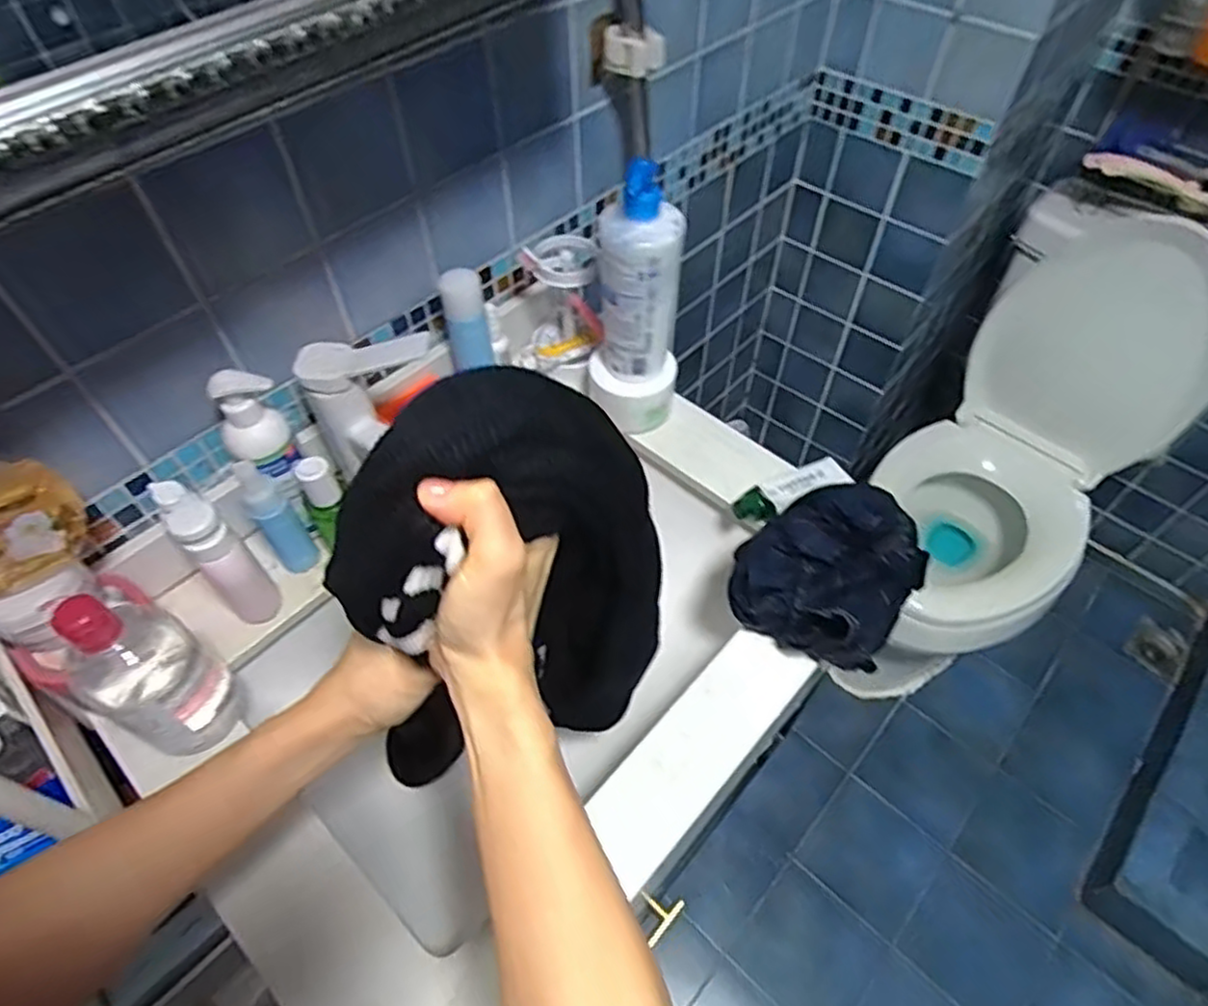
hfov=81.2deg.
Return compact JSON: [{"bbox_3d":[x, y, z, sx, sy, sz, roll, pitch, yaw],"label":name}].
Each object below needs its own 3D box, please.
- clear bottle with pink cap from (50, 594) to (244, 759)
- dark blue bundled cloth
[{"bbox_3d":[-0.325,0.115,0.494,0.073,0.169,0.069,28,59,20],"label":"clear bottle with pink cap"},{"bbox_3d":[0.190,0.050,0.593,0.138,0.076,0.154,31,60,21],"label":"dark blue bundled cloth"}]

